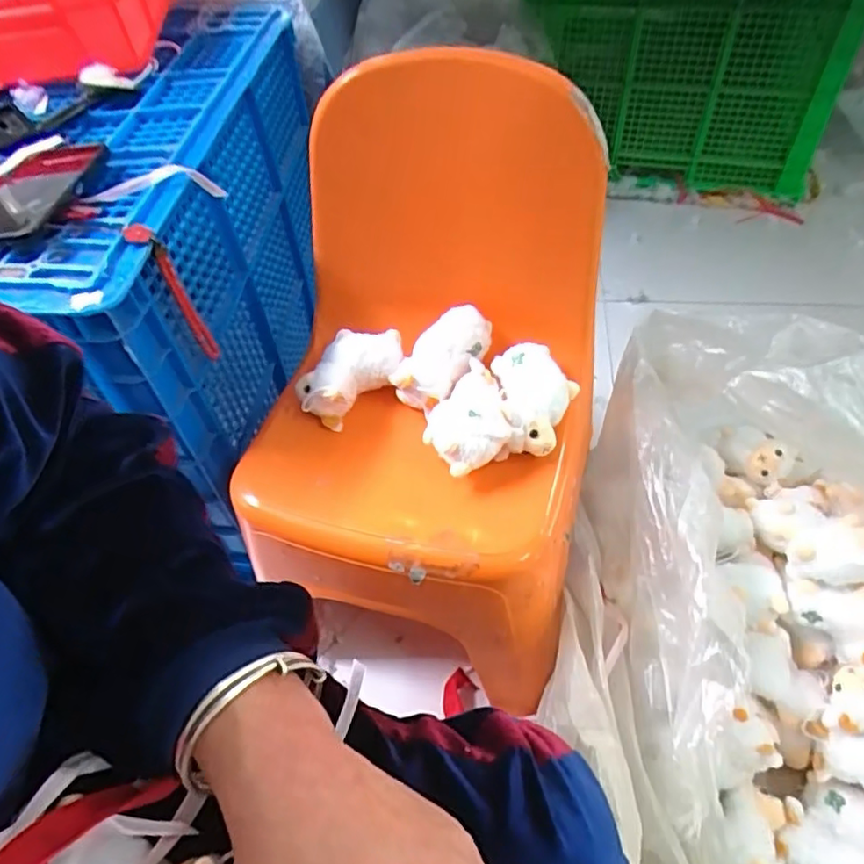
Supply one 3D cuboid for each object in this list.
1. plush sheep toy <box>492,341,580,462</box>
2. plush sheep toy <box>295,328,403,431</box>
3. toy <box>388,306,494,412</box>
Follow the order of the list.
[{"bbox_3d":[0.105,-0.028,0.623,0.083,0.060,0.113,-4,51,1],"label":"plush sheep toy"},{"bbox_3d":[-0.086,-0.059,0.669,0.128,0.066,0.075,-28,55,-17],"label":"plush sheep toy"},{"bbox_3d":[0.010,-0.081,0.651,0.123,0.052,0.070,-47,59,2],"label":"toy"}]

